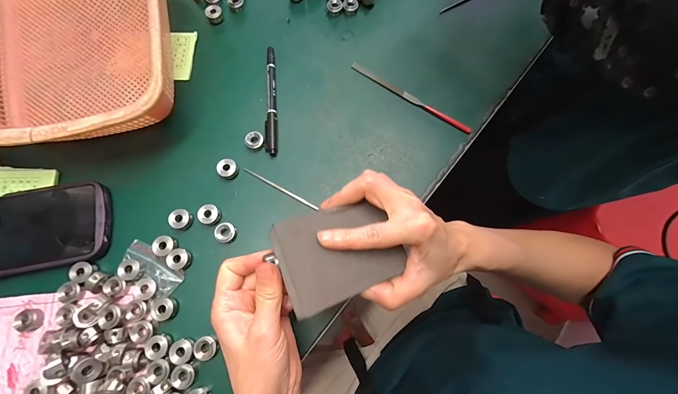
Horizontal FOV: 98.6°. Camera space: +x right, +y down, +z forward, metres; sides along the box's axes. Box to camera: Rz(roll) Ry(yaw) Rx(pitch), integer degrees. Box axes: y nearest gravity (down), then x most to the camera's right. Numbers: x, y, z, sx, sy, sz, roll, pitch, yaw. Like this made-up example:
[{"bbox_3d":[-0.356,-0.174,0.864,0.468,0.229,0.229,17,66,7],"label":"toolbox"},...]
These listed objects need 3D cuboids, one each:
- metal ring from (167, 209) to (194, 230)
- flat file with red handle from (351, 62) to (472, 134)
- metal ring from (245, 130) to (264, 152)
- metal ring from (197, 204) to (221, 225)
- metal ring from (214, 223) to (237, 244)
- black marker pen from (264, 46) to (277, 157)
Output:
[{"bbox_3d":[-0.158,0.023,0.292,0.019,0.014,0.019,0,75,0],"label":"metal ring"},{"bbox_3d":[0.081,-0.115,0.335,0.154,0.006,0.010,35,78,9],"label":"flat file with red handle"},{"bbox_3d":[-0.091,-0.061,0.316,0.020,0.012,0.017,-31,77,-8],"label":"metal ring"},{"bbox_3d":[-0.130,0.018,0.294,0.018,0.015,0.020,22,76,6],"label":"metal ring"},{"bbox_3d":[-0.113,0.036,0.291,0.019,0.009,0.019,0,75,0],"label":"metal ring"},{"bbox_3d":[-0.077,-0.113,0.332,0.013,0.009,0.137,-3,75,-1],"label":"black marker pen"}]

